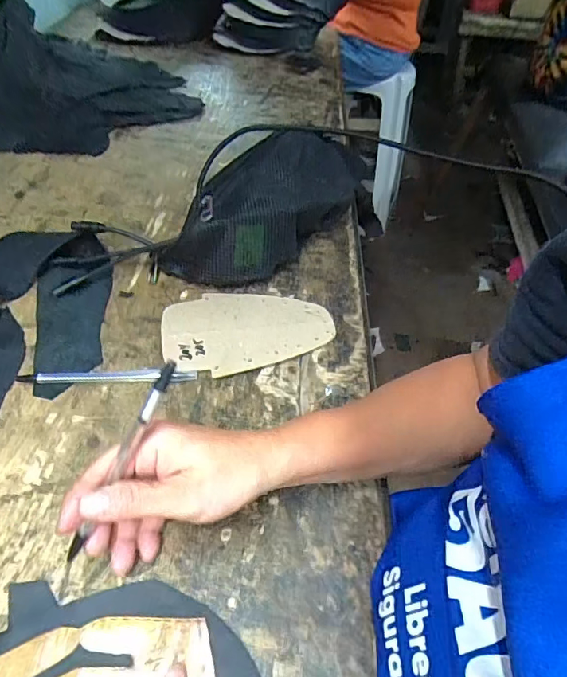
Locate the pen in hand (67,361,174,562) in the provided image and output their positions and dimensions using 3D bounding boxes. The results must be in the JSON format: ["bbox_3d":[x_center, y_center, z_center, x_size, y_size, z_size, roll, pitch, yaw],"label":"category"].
[{"bbox_3d":[-0.090,0.069,0.254,0.006,0.132,0.004,35,12,23],"label":"pen in hand"}]

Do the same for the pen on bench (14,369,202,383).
[{"bbox_3d":[-0.148,0.032,0.398,0.144,0.010,0.012,-1,47,-8],"label":"pen on bench"}]

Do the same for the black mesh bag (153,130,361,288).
[{"bbox_3d":[-0.006,-0.147,0.512,0.098,0.097,0.269,37,53,24],"label":"black mesh bag"}]

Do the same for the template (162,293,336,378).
[{"bbox_3d":[-0.033,-0.012,0.453,0.162,0.005,0.098,-10,50,-16],"label":"template"}]

